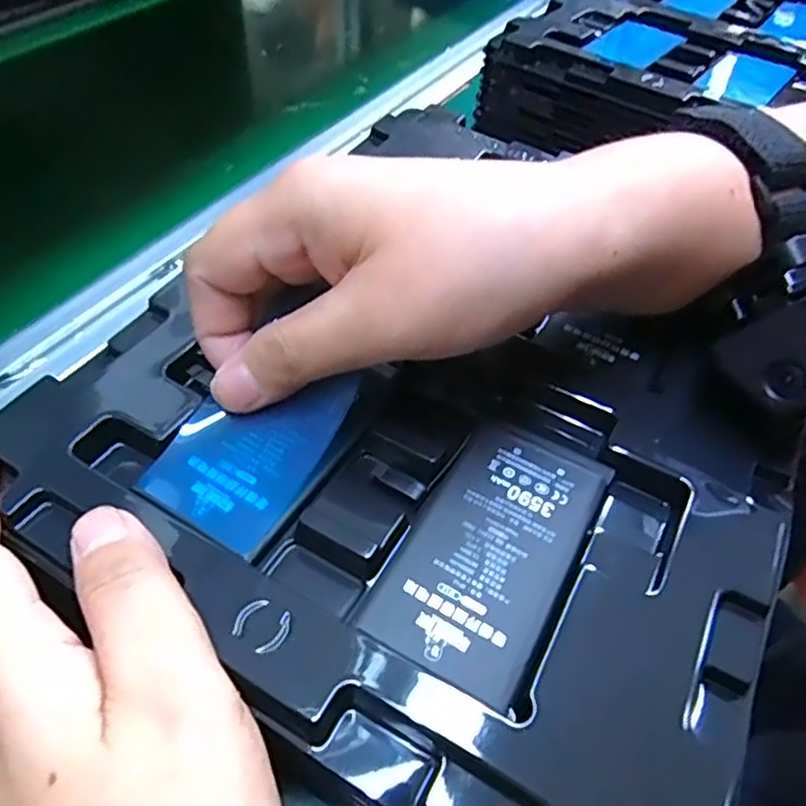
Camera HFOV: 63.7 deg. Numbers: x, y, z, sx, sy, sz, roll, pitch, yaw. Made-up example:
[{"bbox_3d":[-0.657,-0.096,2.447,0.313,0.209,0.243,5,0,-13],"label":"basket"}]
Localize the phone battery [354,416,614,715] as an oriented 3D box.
[{"bbox_3d":[0.026,0.039,0.185,0.044,0.004,0.084,25,52,17],"label":"phone battery"}]

